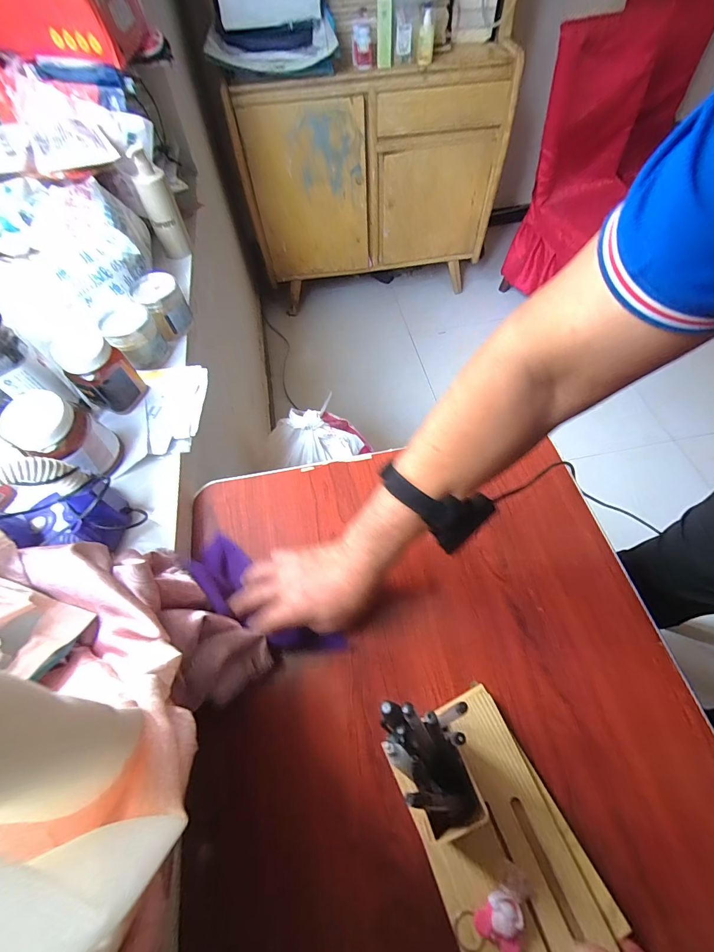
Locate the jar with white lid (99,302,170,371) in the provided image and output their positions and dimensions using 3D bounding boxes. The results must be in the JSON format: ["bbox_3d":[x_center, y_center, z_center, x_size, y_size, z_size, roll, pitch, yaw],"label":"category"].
[{"bbox_3d":[-0.369,-0.232,0.628,0.079,0.071,0.095,-32,63,-16],"label":"jar with white lid"}]

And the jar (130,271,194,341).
[{"bbox_3d":[-0.339,-0.298,0.662,0.077,0.073,0.079,-31,63,-16],"label":"jar"}]

